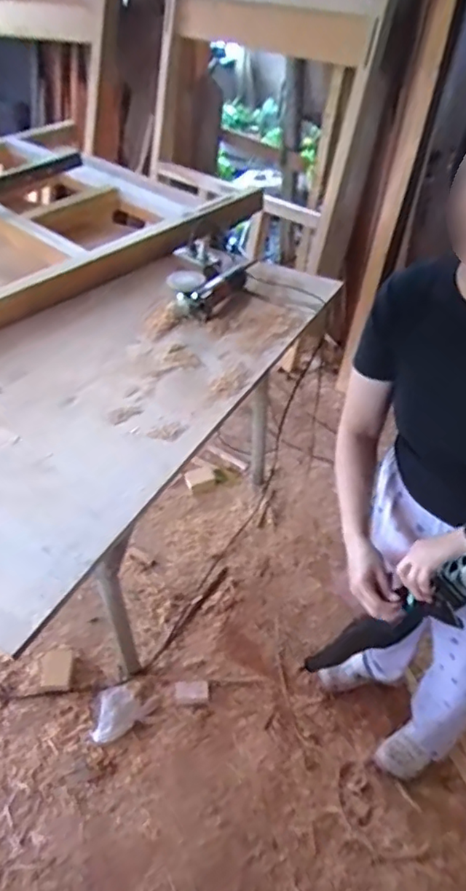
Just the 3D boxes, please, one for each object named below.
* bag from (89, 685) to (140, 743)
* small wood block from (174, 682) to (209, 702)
[{"bbox_3d":[-0.317,0.719,1.495,0.130,0.042,0.139,-9,45,-9],"label":"bag"},{"bbox_3d":[-0.115,0.691,1.550,0.091,0.021,0.051,-3,44,-2],"label":"small wood block"}]

